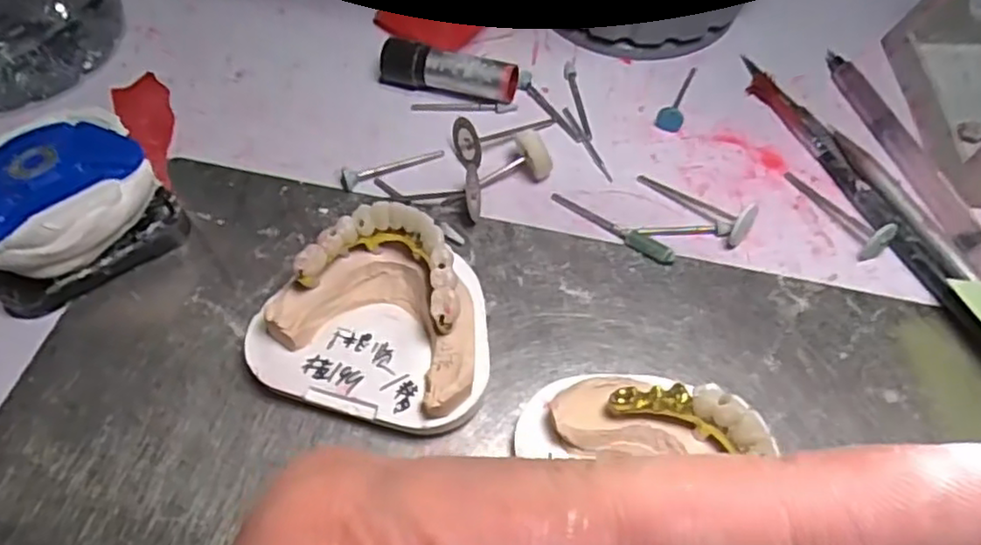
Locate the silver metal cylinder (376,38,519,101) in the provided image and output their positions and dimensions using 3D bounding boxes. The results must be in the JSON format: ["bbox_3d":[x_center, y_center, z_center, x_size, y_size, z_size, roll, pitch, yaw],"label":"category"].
[{"bbox_3d":[-0.019,-0.085,0.292,0.059,0.021,0.015,10,58,7],"label":"silver metal cylinder"}]

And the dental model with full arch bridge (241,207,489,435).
[{"bbox_3d":[-0.037,0.014,0.220,0.075,0.037,0.060,12,58,8],"label":"dental model with full arch bridge"}]

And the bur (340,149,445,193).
[{"bbox_3d":[-0.040,-0.044,0.276,0.043,0.006,0.008,-23,60,-13],"label":"bur"}]

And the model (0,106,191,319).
[{"bbox_3d":[-0.160,-0.028,0.249,0.067,0.034,0.071,-36,64,-20],"label":"model"}]

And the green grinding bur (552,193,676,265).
[{"bbox_3d":[0.046,-0.018,0.259,0.053,0.006,0.007,35,64,20],"label":"green grinding bur"}]

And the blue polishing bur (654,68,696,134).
[{"bbox_3d":[0.082,-0.079,0.295,0.011,0.008,0.042,16,59,11],"label":"blue polishing bur"}]

